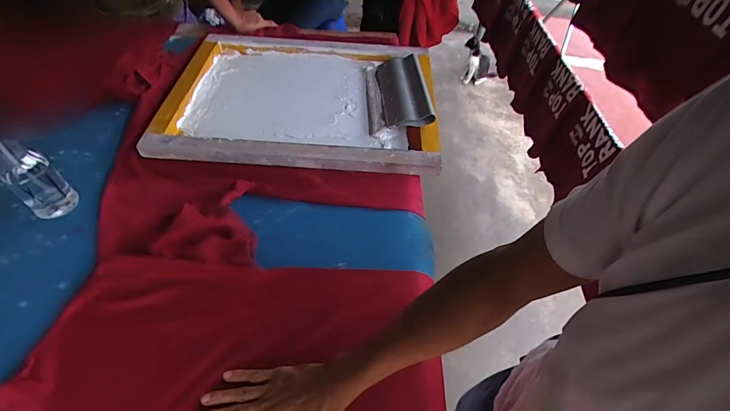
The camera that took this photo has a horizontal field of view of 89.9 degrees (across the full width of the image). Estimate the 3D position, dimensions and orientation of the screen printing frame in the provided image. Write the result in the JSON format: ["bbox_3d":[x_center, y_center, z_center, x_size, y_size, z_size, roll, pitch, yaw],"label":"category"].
[{"bbox_3d":[-0.132,-0.278,0.875,0.619,0.046,0.504,3,51,-1],"label":"screen printing frame"}]

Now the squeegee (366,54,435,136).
[{"bbox_3d":[0.071,-0.281,0.870,0.147,0.053,0.269,-14,50,13],"label":"squeegee"}]

